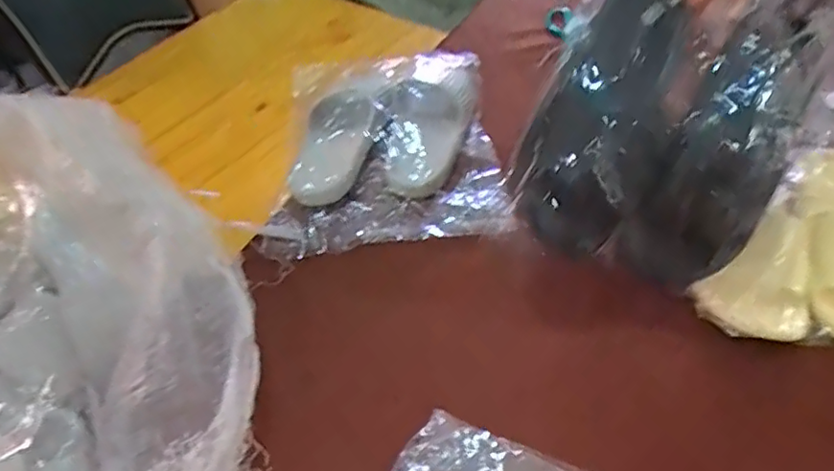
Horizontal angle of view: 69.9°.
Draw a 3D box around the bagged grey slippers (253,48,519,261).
[{"bbox_3d":[-0.039,-0.130,0.760,0.268,0.071,0.337,-6,48,1],"label":"bagged grey slippers"}]

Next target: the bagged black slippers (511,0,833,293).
[{"bbox_3d":[0.237,-0.107,0.581,0.213,0.136,0.316,25,73,14],"label":"bagged black slippers"}]

